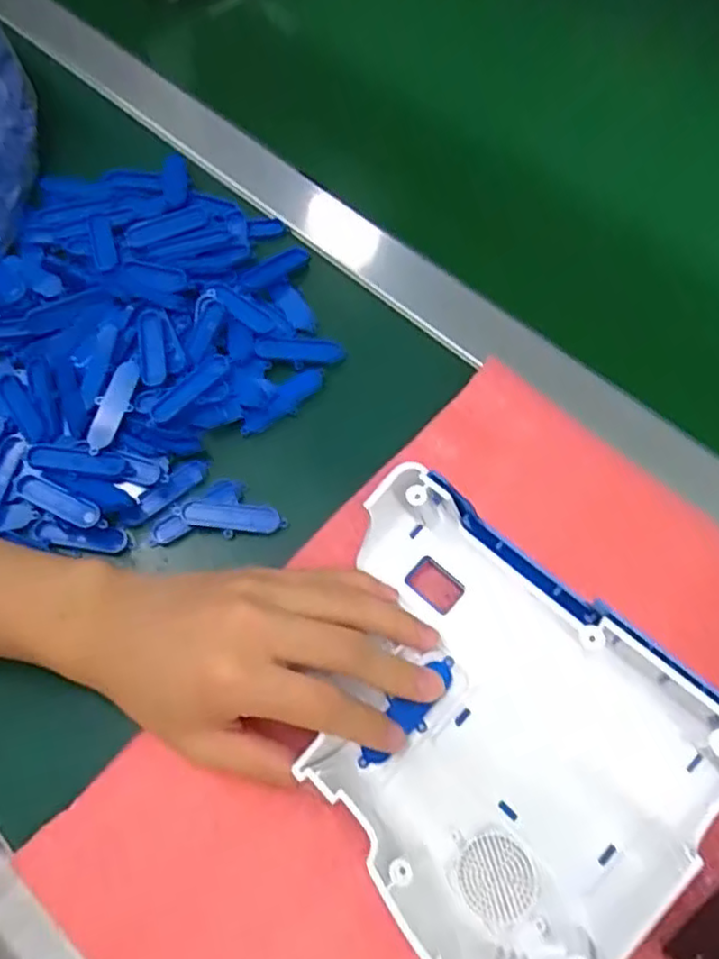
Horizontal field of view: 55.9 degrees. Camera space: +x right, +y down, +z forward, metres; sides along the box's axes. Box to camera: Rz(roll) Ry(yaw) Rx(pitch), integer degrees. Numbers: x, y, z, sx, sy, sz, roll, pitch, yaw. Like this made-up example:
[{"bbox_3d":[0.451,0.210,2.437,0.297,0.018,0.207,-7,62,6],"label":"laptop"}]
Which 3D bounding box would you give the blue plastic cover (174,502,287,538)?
[{"bbox_3d":[-0.071,0.022,0.368,0.059,0.008,0.017,4,67,4],"label":"blue plastic cover"}]

